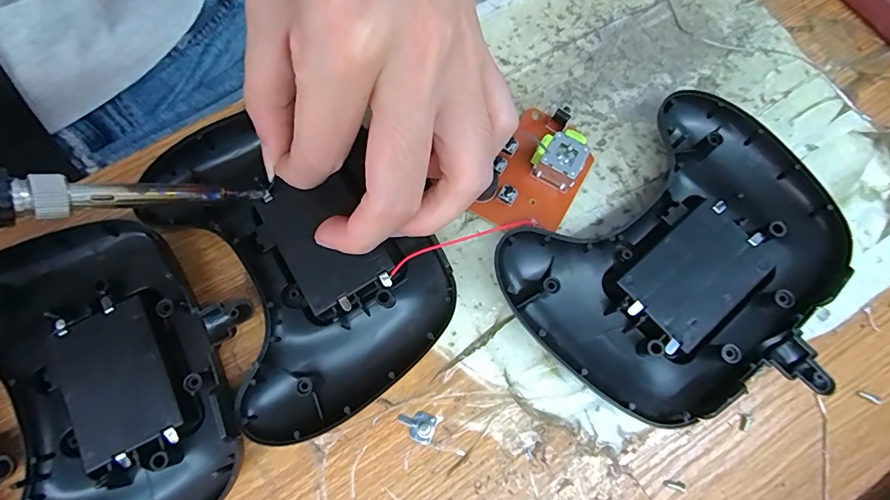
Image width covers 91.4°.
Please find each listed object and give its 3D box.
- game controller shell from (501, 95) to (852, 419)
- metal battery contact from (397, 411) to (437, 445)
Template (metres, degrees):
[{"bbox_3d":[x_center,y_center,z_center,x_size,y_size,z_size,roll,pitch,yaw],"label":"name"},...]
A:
[{"bbox_3d":[0.091,0.006,0.167,0.121,0.020,0.098,-40,80,-9],"label":"game controller shell"},{"bbox_3d":[-0.011,0.065,0.161,0.014,0.004,0.010,24,77,5],"label":"metal battery contact"}]

